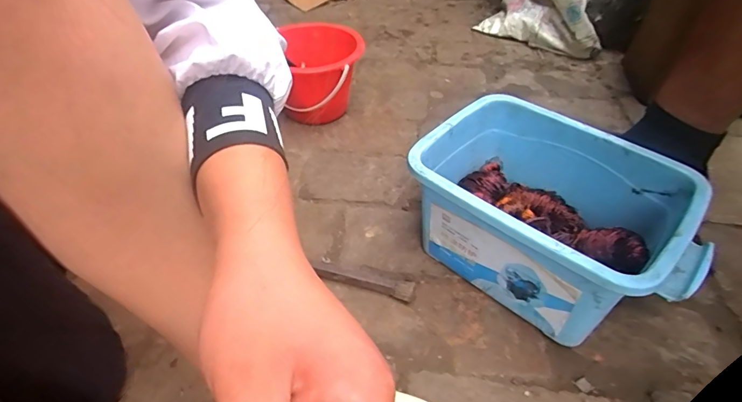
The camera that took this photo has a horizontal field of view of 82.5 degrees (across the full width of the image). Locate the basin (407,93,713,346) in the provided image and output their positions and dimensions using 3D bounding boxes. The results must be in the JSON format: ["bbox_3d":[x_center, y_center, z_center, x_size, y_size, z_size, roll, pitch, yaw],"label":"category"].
[{"bbox_3d":[0.190,0.025,0.488,0.298,0.162,0.189,32,53,30],"label":"basin"}]

